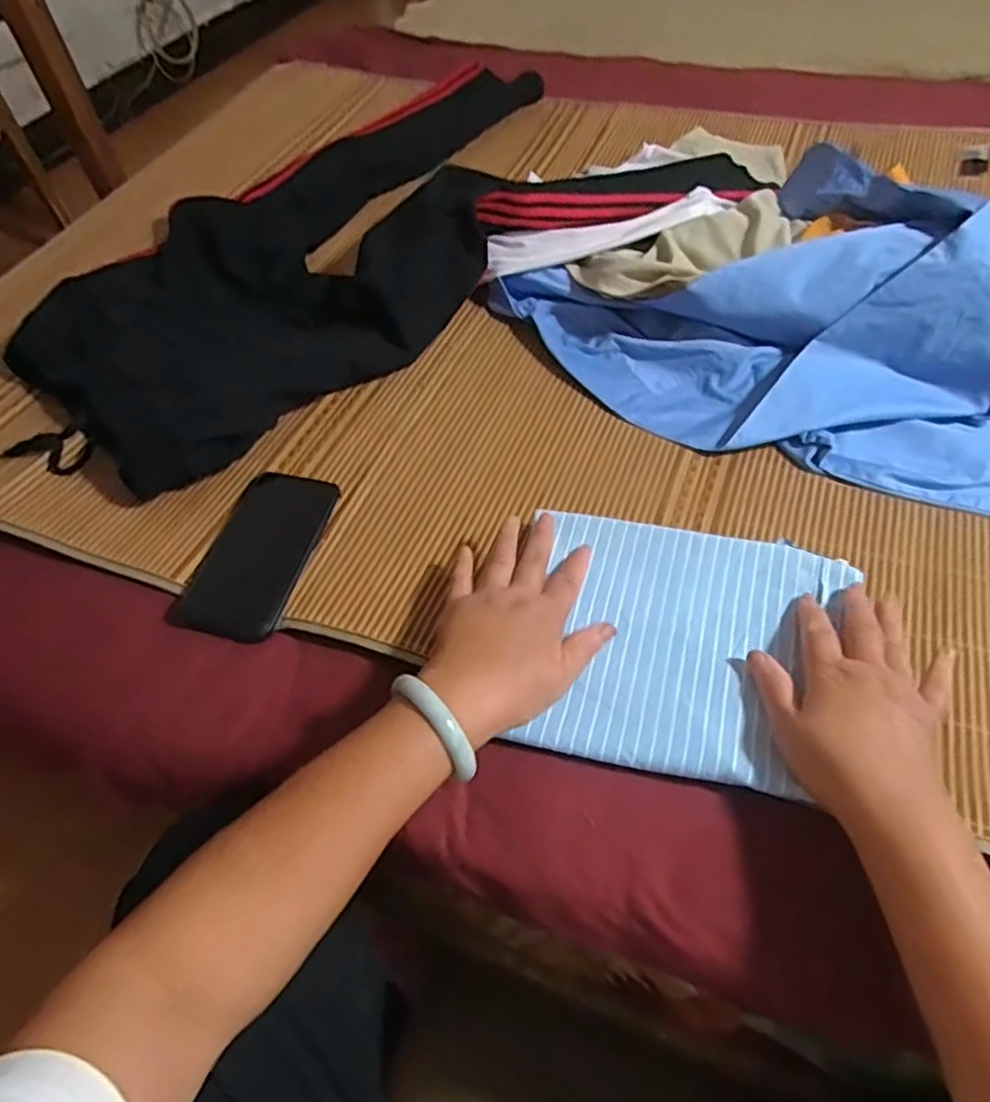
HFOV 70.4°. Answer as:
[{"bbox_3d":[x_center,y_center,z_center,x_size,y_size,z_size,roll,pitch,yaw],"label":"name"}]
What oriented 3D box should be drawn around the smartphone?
[{"bbox_3d":[-0.196,-0.002,0.581,0.088,0.016,0.166,8,54,11],"label":"smartphone"}]

